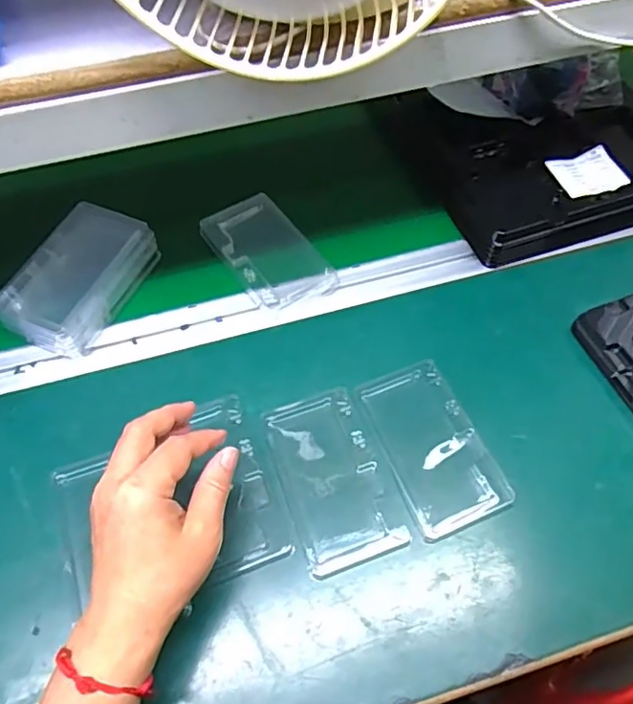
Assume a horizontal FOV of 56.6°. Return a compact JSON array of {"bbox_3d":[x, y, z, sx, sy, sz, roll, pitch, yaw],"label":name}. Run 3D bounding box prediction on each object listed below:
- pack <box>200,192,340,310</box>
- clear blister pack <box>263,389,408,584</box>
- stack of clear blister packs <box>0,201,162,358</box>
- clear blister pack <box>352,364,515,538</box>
[{"bbox_3d":[-0.042,-0.092,0.540,0.080,0.016,0.126,-31,63,-17],"label":"pack"},{"bbox_3d":[0.011,0.091,0.435,0.071,0.006,0.129,-17,60,-10],"label":"clear blister pack"},{"bbox_3d":[-0.205,-0.065,0.510,0.079,0.039,0.128,20,61,13],"label":"stack of clear blister packs"},{"bbox_3d":[0.086,0.069,0.446,0.073,0.008,0.127,-20,60,-11],"label":"clear blister pack"}]

